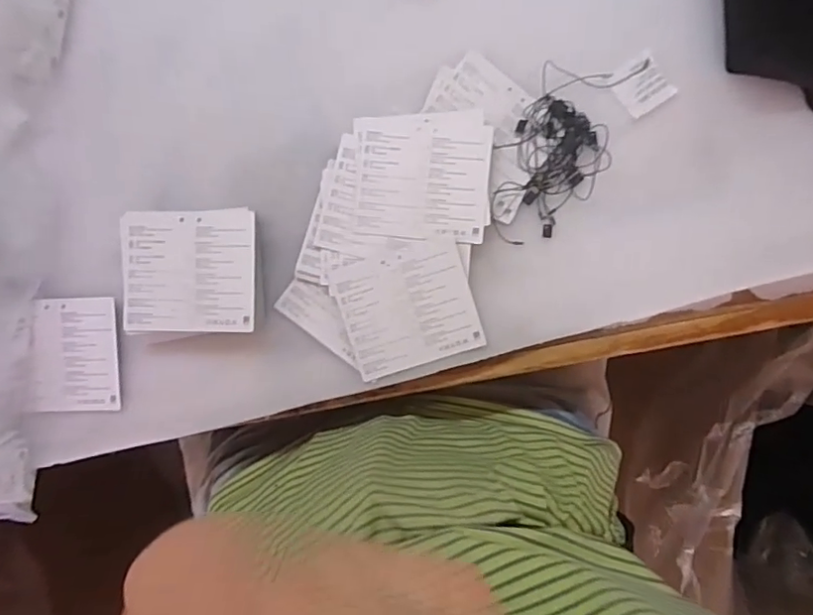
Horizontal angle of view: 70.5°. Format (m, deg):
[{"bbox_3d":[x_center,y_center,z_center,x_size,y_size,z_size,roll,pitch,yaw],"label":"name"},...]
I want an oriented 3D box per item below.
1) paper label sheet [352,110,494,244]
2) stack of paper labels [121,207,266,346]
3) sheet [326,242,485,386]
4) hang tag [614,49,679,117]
[{"bbox_3d":[0.012,-0.101,0.441,0.101,0.005,0.098,3,88,3],"label":"paper label sheet"},{"bbox_3d":[-0.161,-0.025,0.438,0.104,0.025,0.096,-2,89,2],"label":"stack of paper labels"},{"bbox_3d":[0.001,-0.001,0.443,0.098,0.009,0.092,-17,89,2],"label":"sheet"},{"bbox_3d":[0.184,-0.174,0.448,0.040,0.007,0.041,-34,86,3],"label":"hang tag"}]

